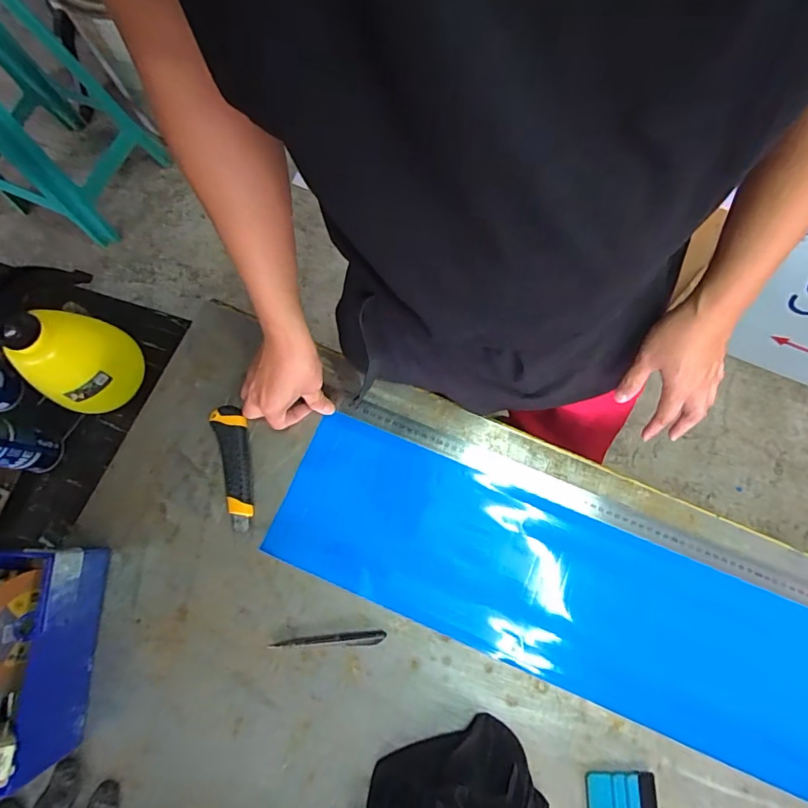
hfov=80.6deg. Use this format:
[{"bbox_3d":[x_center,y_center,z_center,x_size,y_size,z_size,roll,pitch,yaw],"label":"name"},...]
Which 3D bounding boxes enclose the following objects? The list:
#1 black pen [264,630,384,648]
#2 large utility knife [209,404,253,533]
[{"bbox_3d":[-0.085,0.267,0.534,0.128,0.009,0.014,-4,75,-1],"label":"black pen"},{"bbox_3d":[-0.204,0.075,0.577,0.038,0.020,0.148,-15,76,-4],"label":"large utility knife"}]

